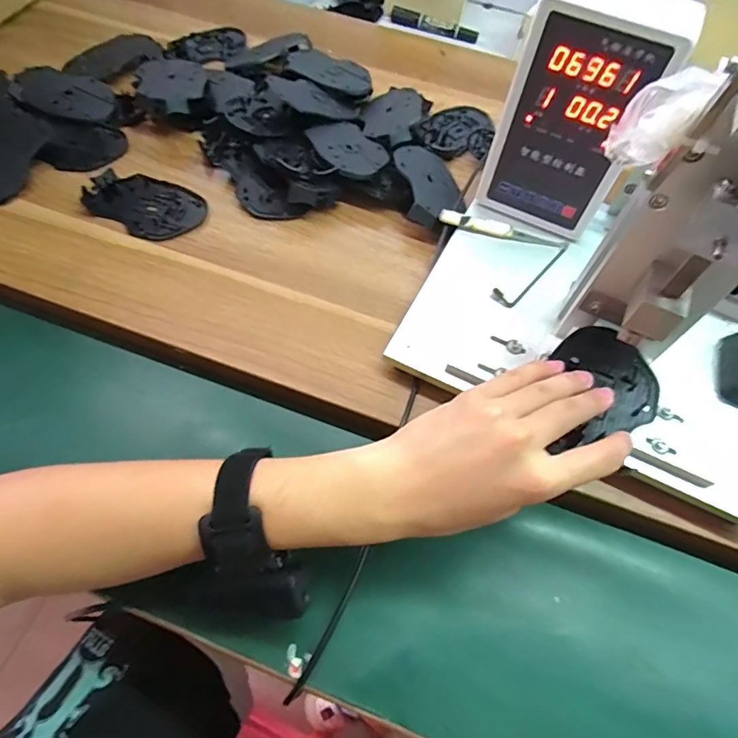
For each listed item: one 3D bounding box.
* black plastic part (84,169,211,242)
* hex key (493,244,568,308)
[{"bbox_3d":[-0.217,-0.165,0.474,0.107,0.021,0.077,25,61,11],"label":"black plastic part"},{"bbox_3d":[0.148,-0.090,0.434,0.020,0.010,0.101,39,65,19],"label":"hex key"}]

